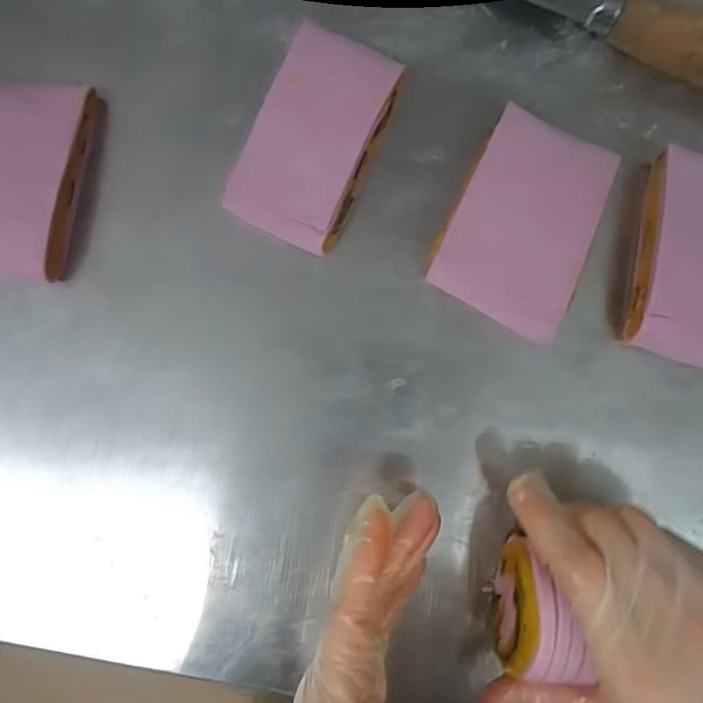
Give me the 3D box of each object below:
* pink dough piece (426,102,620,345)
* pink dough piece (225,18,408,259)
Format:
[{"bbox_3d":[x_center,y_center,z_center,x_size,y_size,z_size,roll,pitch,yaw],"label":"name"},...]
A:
[{"bbox_3d":[0.086,-0.064,0.281,0.070,0.031,0.097,25,87,0],"label":"pink dough piece"},{"bbox_3d":[-0.019,-0.105,0.282,0.060,0.026,0.100,25,87,0],"label":"pink dough piece"}]

